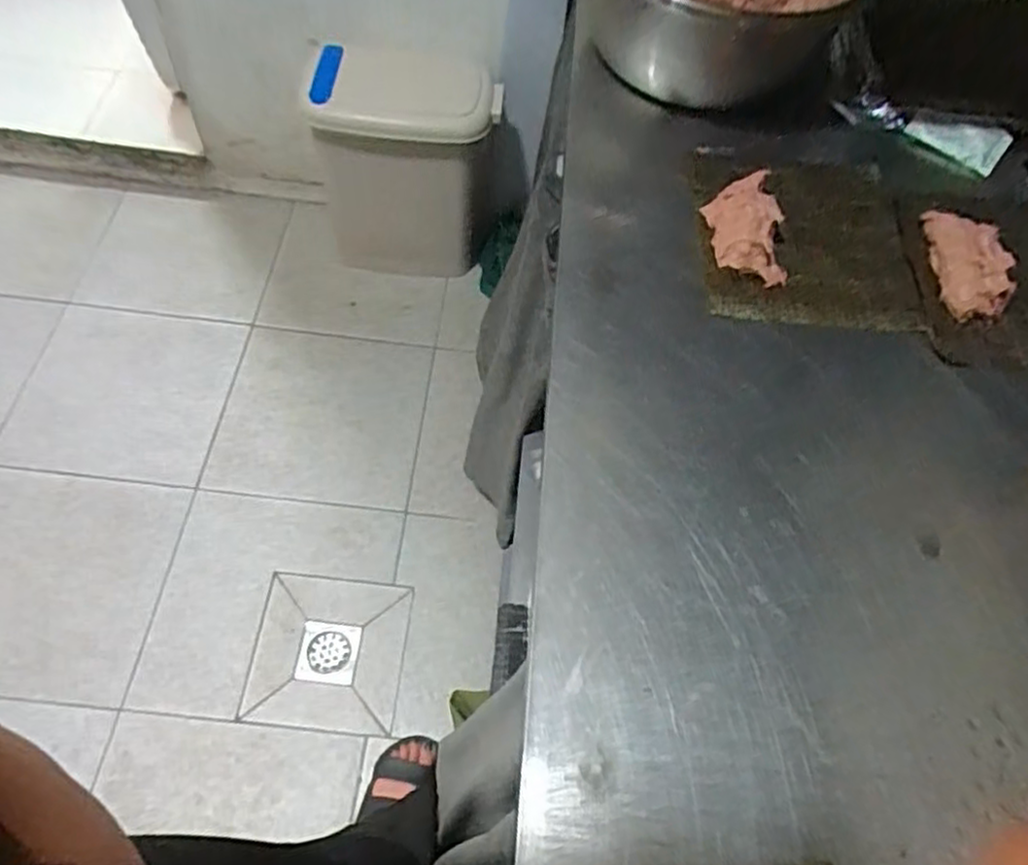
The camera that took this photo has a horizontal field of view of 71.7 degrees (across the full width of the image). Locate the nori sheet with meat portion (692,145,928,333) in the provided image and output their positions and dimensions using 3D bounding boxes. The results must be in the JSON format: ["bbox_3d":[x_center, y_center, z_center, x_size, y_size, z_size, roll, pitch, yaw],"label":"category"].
[{"bbox_3d":[0.259,-0.178,0.622,0.181,0.032,0.186,4,61,-1],"label":"nori sheet with meat portion"}]

